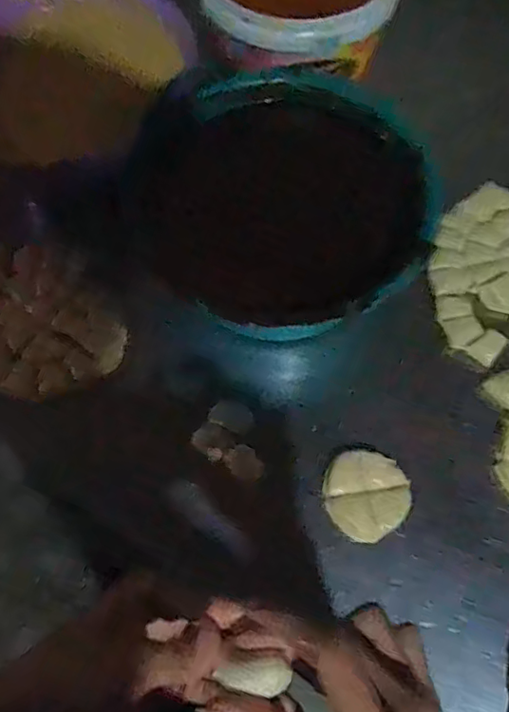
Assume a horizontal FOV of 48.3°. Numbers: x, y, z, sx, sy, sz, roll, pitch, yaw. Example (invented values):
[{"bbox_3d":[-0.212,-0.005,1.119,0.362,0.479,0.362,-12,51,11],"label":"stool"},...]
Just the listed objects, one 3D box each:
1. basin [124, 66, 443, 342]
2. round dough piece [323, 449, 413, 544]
[{"bbox_3d":[0.022,-0.160,0.604,0.286,0.124,0.253,-18,69,-6],"label":"basin"},{"bbox_3d":[0.108,0.135,0.552,0.080,0.028,0.081,0,68,1],"label":"round dough piece"}]

